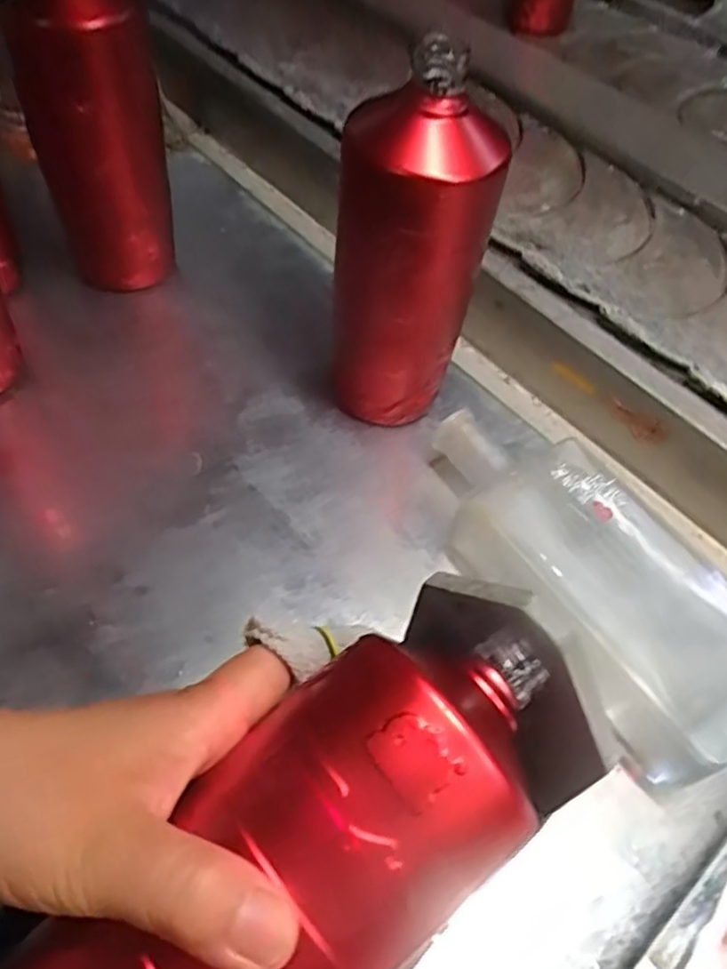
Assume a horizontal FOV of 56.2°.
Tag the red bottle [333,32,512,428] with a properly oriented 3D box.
[{"bbox_3d":[0.026,-0.126,0.379,0.082,0.196,0.072,3,55,-2],"label":"red bottle"}]

